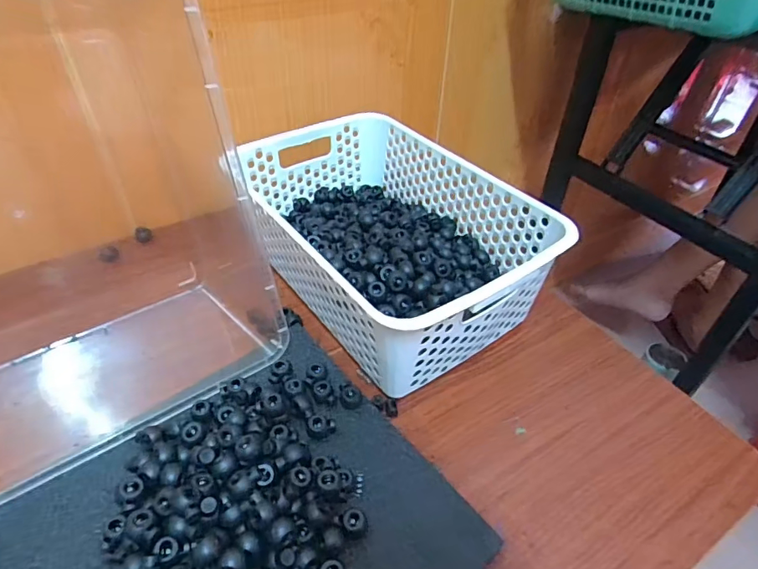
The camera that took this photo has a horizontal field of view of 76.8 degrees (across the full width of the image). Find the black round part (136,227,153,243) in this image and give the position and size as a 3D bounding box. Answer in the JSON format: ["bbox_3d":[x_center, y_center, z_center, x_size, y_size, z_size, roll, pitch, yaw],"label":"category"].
[{"bbox_3d":[-0.281,-0.060,0.570,0.019,0.015,0.016,-23,49,-25],"label":"black round part"}]

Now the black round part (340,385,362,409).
[{"bbox_3d":[-0.023,0.092,0.392,0.017,0.012,0.015,2,43,0],"label":"black round part"}]

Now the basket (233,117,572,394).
[{"bbox_3d":[0.002,-0.050,0.476,0.200,0.101,0.304,-26,50,-27],"label":"basket"}]

